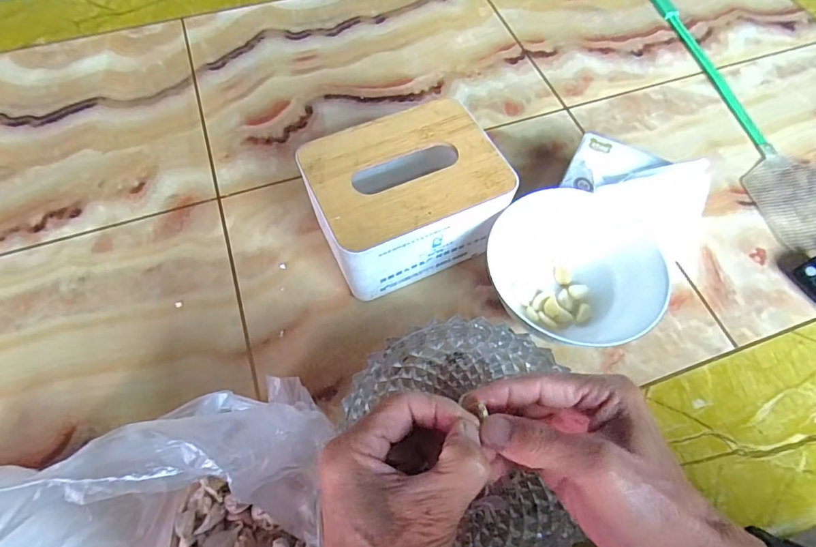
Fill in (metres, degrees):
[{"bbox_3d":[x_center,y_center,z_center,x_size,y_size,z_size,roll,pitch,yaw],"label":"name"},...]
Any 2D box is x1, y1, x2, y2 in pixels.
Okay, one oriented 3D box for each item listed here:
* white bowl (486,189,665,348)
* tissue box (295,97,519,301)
[{"bbox_3d":[0.141,-0.003,0.403,0.137,0.065,0.118,9,62,4],"label":"white bowl"},{"bbox_3d":[-0.003,-0.063,0.414,0.156,0.095,0.119,-22,64,-12],"label":"tissue box"}]

